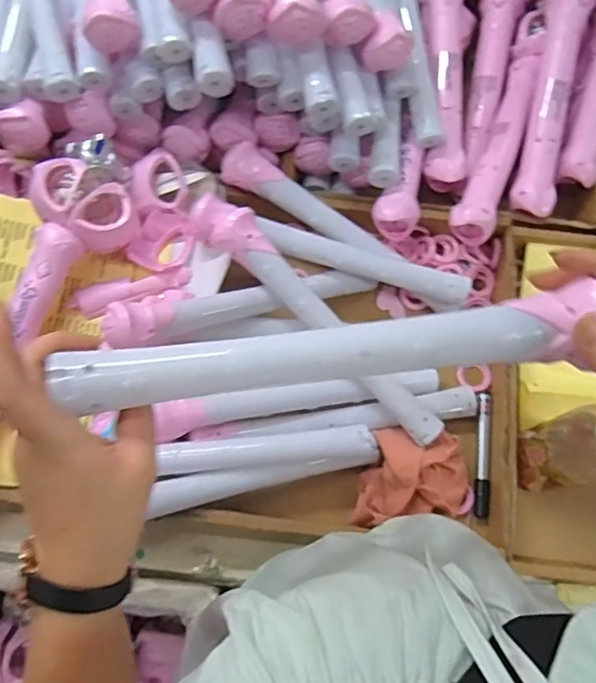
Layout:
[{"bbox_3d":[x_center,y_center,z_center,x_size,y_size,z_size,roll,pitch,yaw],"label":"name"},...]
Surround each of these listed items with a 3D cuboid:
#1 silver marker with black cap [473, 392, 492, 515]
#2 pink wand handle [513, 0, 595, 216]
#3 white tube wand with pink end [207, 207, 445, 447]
[{"bbox_3d":[0.201,0.120,0.661,0.016,0.016,0.136,6,74,2],"label":"silver marker with black cap"},{"bbox_3d":[0.302,-0.318,0.705,0.093,0.072,0.340,8,93,3],"label":"pink wand handle"},{"bbox_3d":[0.028,-0.013,0.635,0.049,0.047,0.322,-44,93,-11],"label":"white tube wand with pink end"}]

